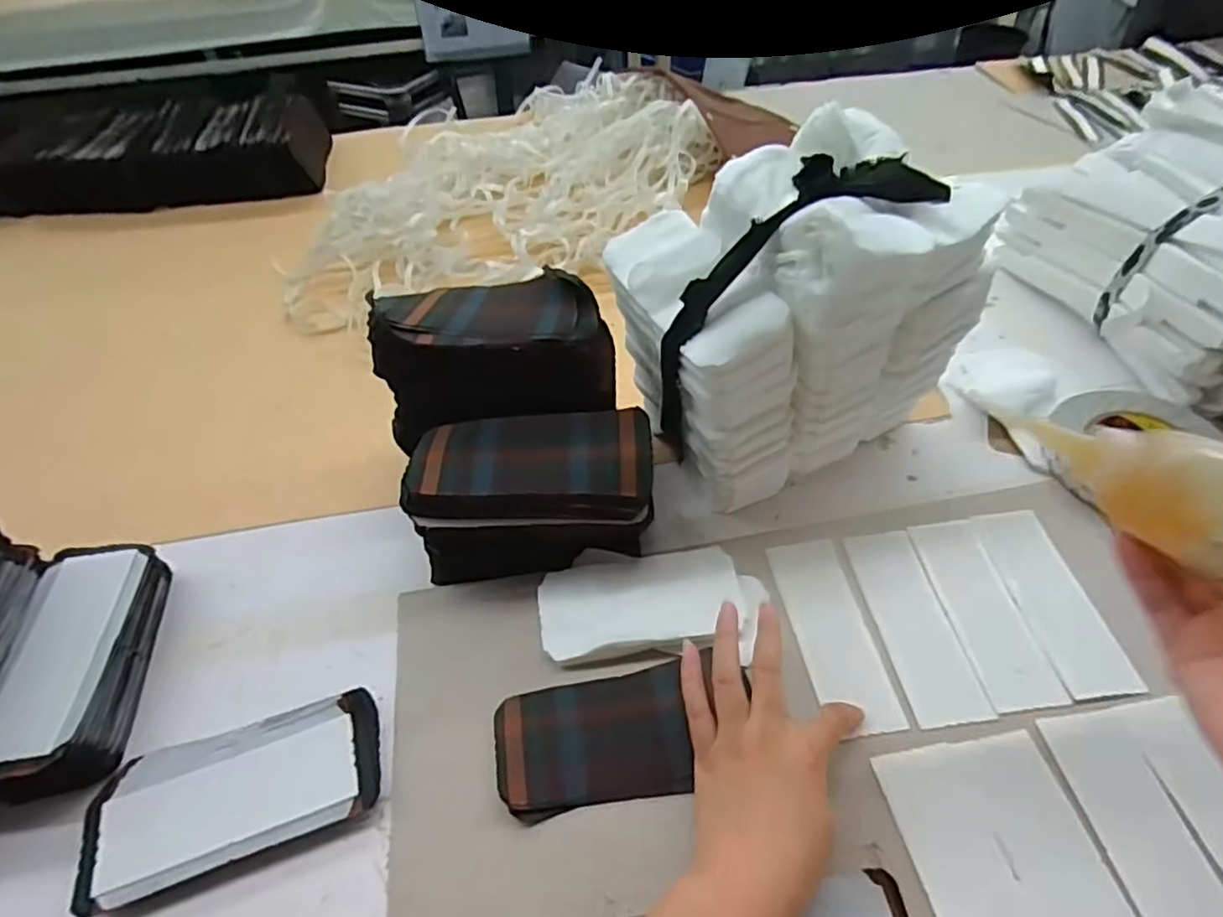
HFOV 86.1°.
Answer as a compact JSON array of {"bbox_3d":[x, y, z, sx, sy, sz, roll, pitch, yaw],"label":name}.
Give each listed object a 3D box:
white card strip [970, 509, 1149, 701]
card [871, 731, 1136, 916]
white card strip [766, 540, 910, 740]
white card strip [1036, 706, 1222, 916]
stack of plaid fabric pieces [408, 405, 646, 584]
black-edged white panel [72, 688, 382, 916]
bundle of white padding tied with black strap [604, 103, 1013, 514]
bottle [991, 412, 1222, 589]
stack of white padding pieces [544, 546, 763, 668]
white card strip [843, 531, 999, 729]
[{"bbox_3d":[0.323,0.100,0.478,0.050,0.009,0.151,-10,48,4],"label":"white card strip"},{"bbox_3d":[0.227,0.235,0.366,0.102,0.006,0.146,-9,49,-4],"label":"card"},{"bbox_3d":[0.158,0.122,0.468,0.052,0.004,0.145,-10,50,-1],"label":"white card strip"},{"bbox_3d":[0.303,0.217,0.369,0.048,0.007,0.145,-14,46,8],"label":"white card strip"},{"bbox_3d":[-0.056,0.030,0.494,0.175,0.093,0.090,-4,49,0],"label":"stack of plaid fabric pieces"},{"bbox_3d":[-0.231,0.205,0.407,0.165,0.019,0.084,-16,50,-10],"label":"black-edged white panel"},{"bbox_3d":[0.136,-0.104,0.508,0.229,0.240,0.166,-24,52,-16],"label":"bundle of white padding tied with black strap"},{"bbox_3d":[0.262,0.010,0.317,0.126,0.041,0.047,30,57,19],"label":"bottle"},{"bbox_3d":[0.029,0.108,0.477,0.157,0.012,0.083,-2,49,3],"label":"stack of white padding pieces"},{"bbox_3d":[0.218,0.116,0.473,0.053,0.004,0.147,-7,49,-2],"label":"white card strip"}]

